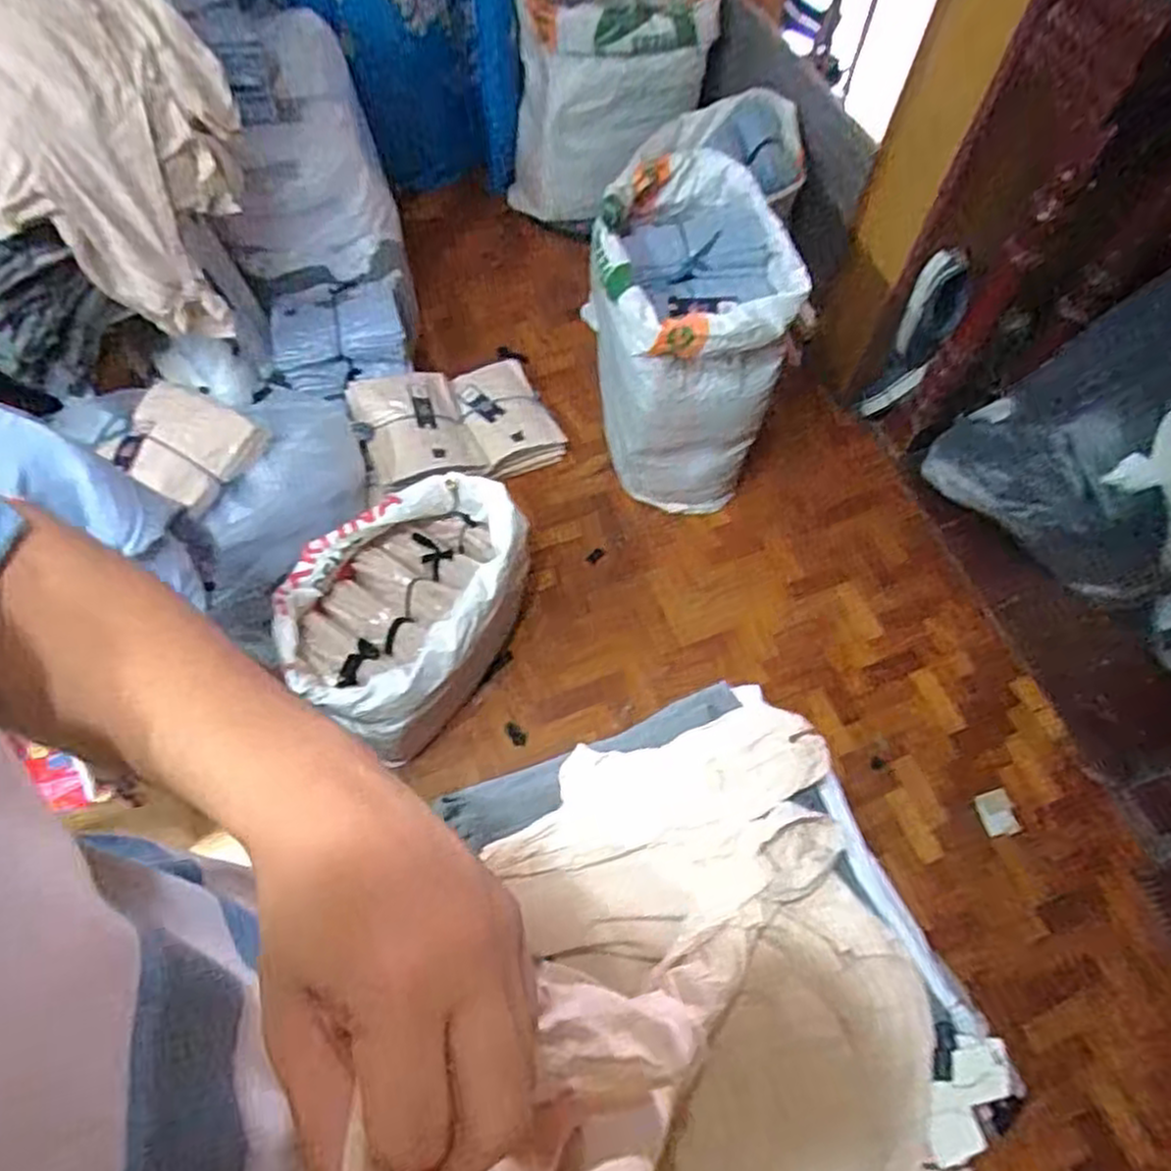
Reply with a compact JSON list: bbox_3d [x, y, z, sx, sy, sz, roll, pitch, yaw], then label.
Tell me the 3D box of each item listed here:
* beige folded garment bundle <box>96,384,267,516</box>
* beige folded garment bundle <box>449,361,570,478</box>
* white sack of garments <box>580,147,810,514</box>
[{"bbox_3d":[-0.708,-0.252,1.363,0.213,0.076,0.202,26,64,11],"label":"beige folded garment bundle"},{"bbox_3d":[-0.175,-0.363,1.693,0.183,0.118,0.262,-23,65,-14],"label":"beige folded garment bundle"},{"bbox_3d":[0.176,-0.447,1.503,0.318,0.544,0.385,-4,62,-5],"label":"white sack of garments"}]

